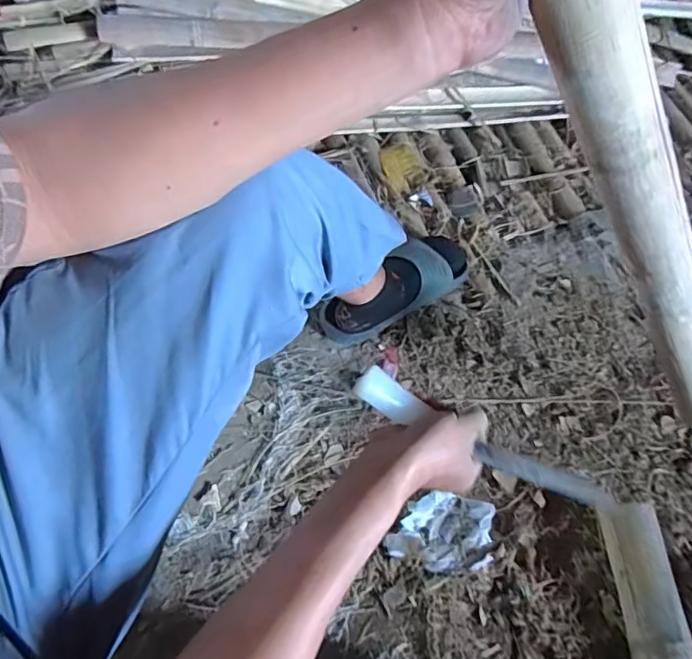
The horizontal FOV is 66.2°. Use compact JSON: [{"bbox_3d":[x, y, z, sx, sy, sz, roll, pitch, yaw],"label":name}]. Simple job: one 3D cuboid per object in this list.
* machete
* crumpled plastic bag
[{"bbox_3d":[0.161,0.127,0.544,0.365,0.024,0.035,29,66,-24],"label":"machete"},{"bbox_3d":[0.133,0.278,0.733,0.134,0.034,0.099,11,67,1],"label":"crumpled plastic bag"}]

